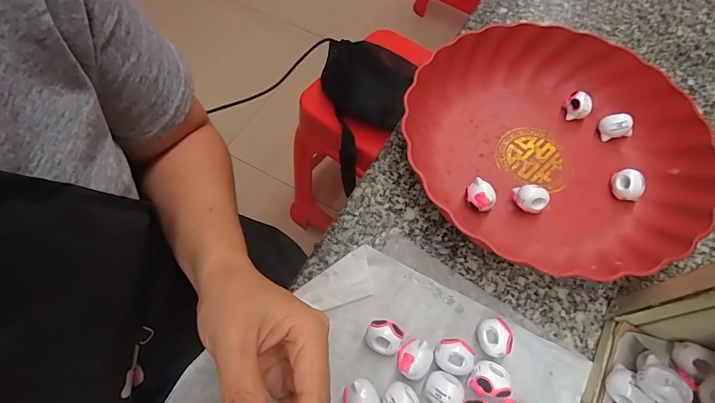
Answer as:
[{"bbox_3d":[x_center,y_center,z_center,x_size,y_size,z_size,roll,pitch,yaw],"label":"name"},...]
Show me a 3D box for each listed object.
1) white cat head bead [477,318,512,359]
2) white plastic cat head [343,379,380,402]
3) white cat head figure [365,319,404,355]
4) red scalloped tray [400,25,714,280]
[{"bbox_3d":[0.095,0.095,0.266,0.021,0.019,0.025,-19,65,-11],"label":"white cat head bead"},{"bbox_3d":[0.002,0.129,0.246,0.022,0.017,0.023,0,63,-1],"label":"white plastic cat head"},{"bbox_3d":[0.018,0.095,0.265,0.024,0.019,0.020,17,64,7],"label":"white cat head figure"},{"bbox_3d":[0.162,-0.052,0.331,0.240,0.047,0.233,21,65,9],"label":"red scalloped tray"}]

